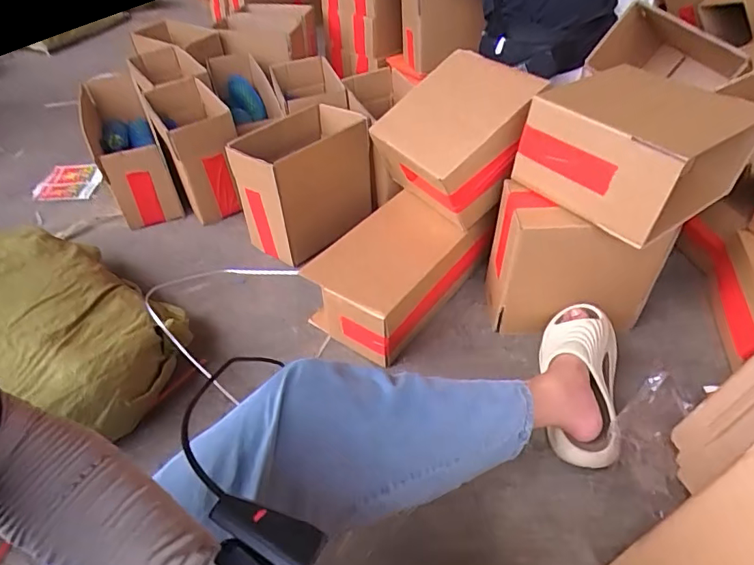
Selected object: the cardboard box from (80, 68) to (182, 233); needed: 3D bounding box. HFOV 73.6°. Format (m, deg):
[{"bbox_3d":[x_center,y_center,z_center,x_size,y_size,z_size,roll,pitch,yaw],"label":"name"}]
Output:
[{"bbox_3d":[-0.655,-0.358,1.316,0.141,0.198,0.525,-20,46,-20],"label":"cardboard box"}]

